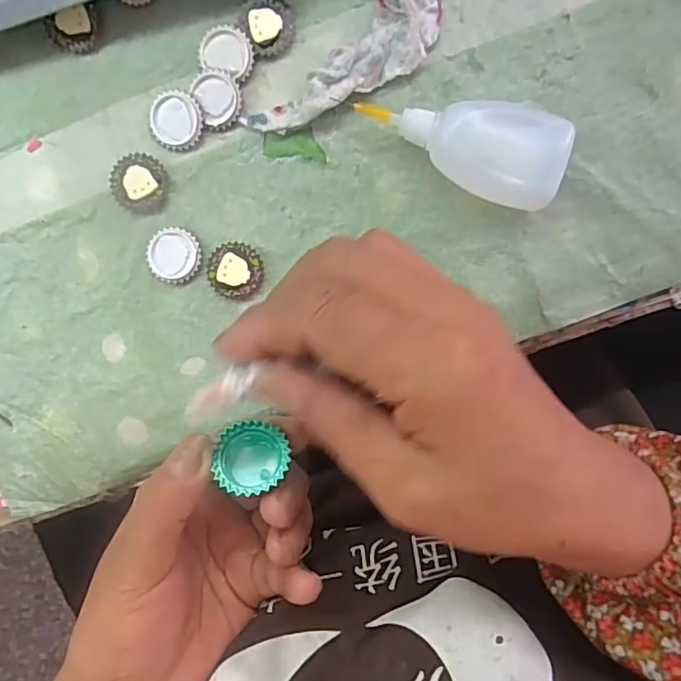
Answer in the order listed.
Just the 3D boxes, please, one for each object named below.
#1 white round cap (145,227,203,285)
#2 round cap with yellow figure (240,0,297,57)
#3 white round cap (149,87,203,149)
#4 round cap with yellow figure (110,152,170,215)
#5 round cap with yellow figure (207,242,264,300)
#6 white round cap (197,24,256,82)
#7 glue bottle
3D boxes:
[{"bbox_3d":[-0.085,-0.043,0.291,0.028,0.006,0.027,0,94,1],"label":"white round cap"},{"bbox_3d":[-0.035,-0.158,0.284,0.025,0.006,0.029,-28,93,3],"label":"round cap with yellow figure"},{"bbox_3d":[-0.082,-0.110,0.285,0.027,0.008,0.026,0,94,1],"label":"white round cap"},{"bbox_3d":[-0.102,-0.080,0.289,0.029,0.006,0.028,0,94,1],"label":"round cap with yellow figure"},{"bbox_3d":[-0.053,-0.035,0.291,0.028,0.007,0.028,0,94,1],"label":"round cap with yellow figure"},{"bbox_3d":[-0.057,-0.143,0.283,0.027,0.009,0.024,20,94,0],"label":"white round cap"},{"bbox_3d":[0.057,-0.093,0.274,0.094,0.028,0.042,14,94,0],"label":"glue bottle"}]

